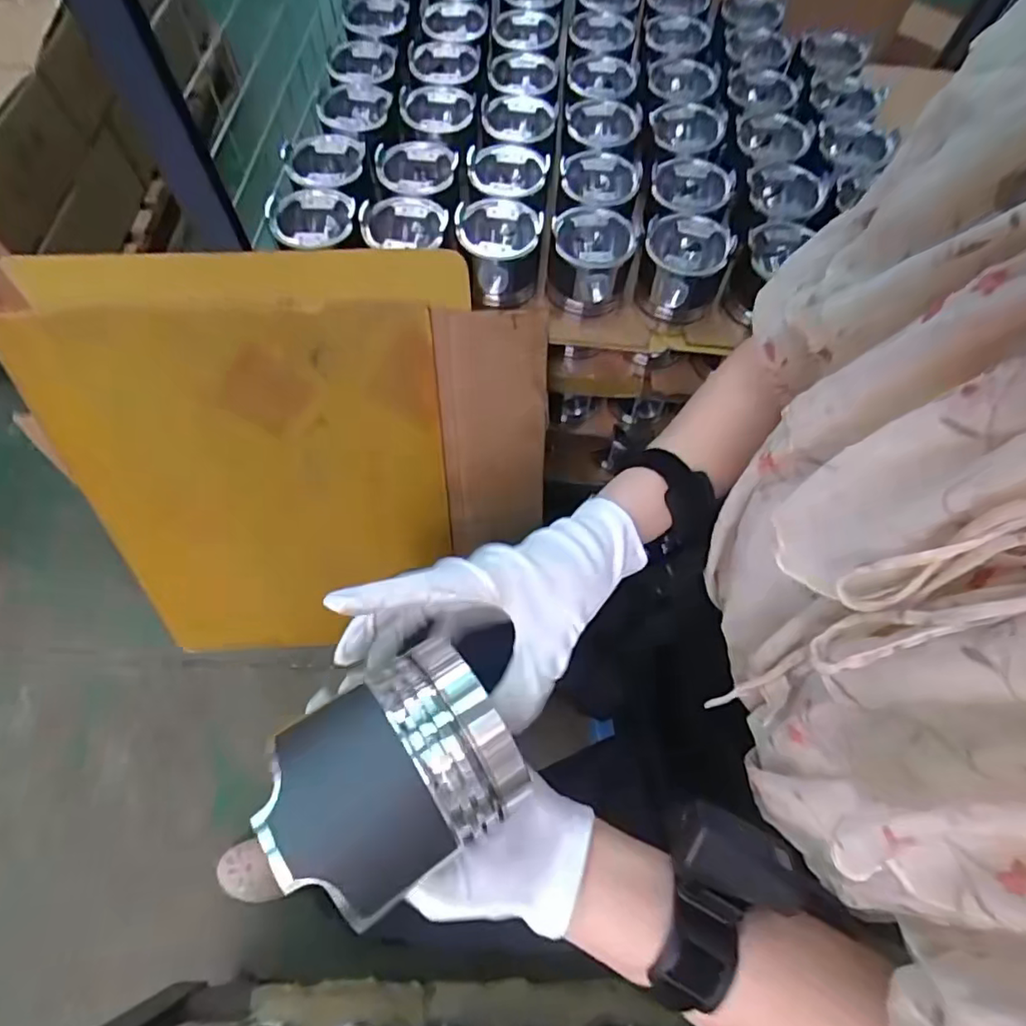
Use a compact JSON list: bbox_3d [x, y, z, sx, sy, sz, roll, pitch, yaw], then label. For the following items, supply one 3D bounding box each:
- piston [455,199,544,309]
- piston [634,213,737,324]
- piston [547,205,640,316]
[{"bbox_3d":[-0.018,-0.316,0.713,0.096,0.082,0.097,-11,65,-6],"label":"piston"},{"bbox_3d":[0.203,-0.296,0.711,0.094,0.095,0.089,0,65,-1],"label":"piston"},{"bbox_3d":[0.093,-0.305,0.715,0.097,0.083,0.092,4,65,1],"label":"piston"}]

